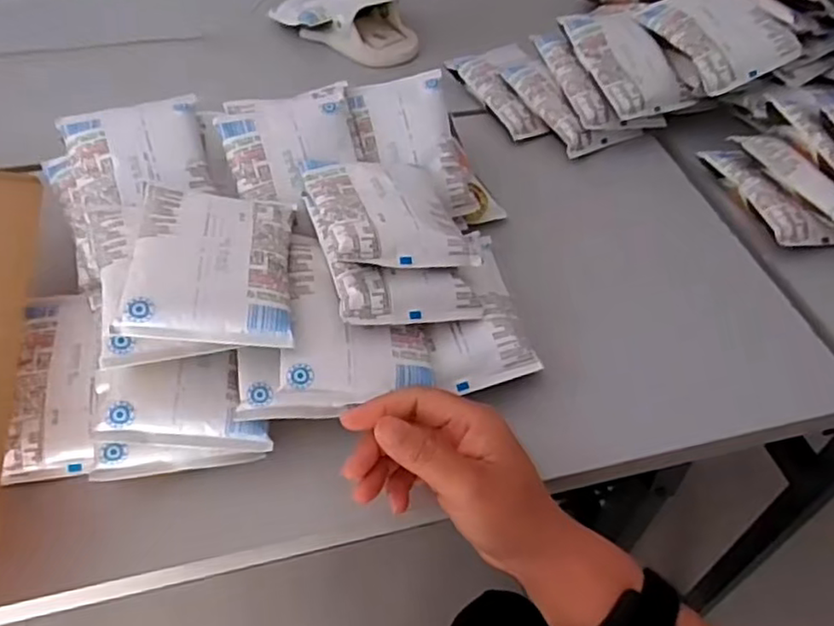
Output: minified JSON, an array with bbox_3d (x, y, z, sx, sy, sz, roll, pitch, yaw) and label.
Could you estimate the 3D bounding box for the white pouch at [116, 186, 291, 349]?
[{"bbox_3d":[-0.125,-0.034,0.415,0.093,0.018,0.119,5,49,-15],"label":"white pouch"}]

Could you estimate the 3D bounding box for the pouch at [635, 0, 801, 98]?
[{"bbox_3d":[0.293,-0.277,0.643,0.102,0.021,0.126,-29,68,-5],"label":"pouch"}]

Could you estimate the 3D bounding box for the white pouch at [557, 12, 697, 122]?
[{"bbox_3d":[0.207,-0.251,0.654,0.090,0.020,0.122,-21,75,-12],"label":"white pouch"}]

